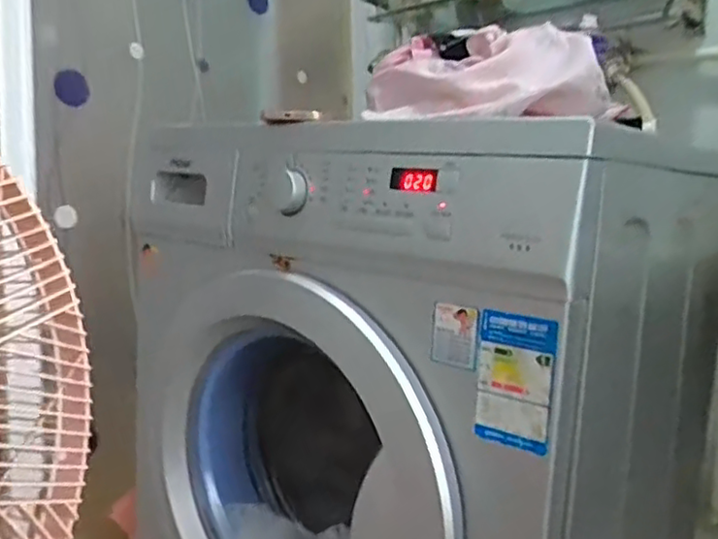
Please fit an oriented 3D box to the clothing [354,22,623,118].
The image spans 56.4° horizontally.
[{"bbox_3d":[0.134,-0.208,0.689,0.234,0.112,0.169,1,7,-4],"label":"clothing"}]

